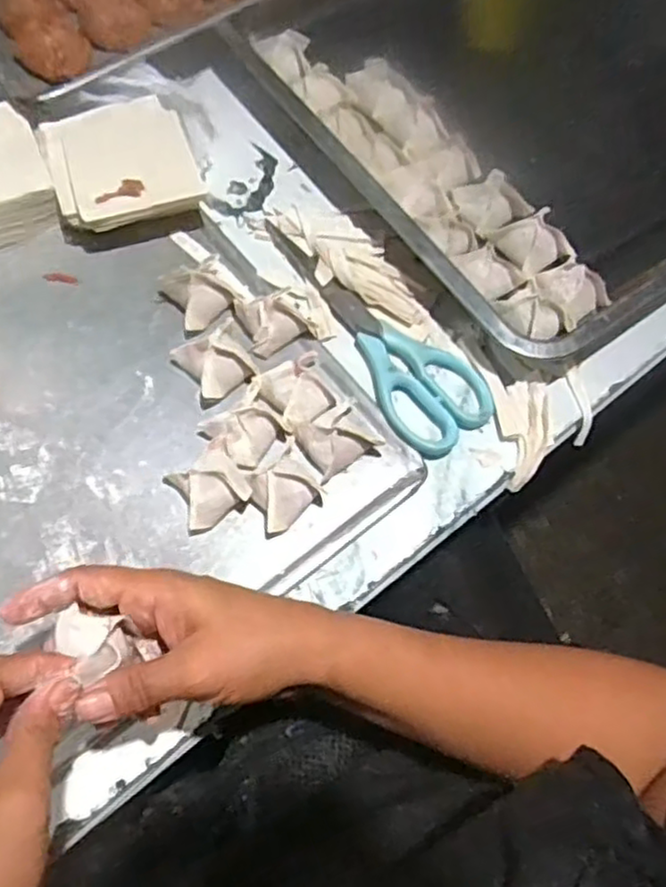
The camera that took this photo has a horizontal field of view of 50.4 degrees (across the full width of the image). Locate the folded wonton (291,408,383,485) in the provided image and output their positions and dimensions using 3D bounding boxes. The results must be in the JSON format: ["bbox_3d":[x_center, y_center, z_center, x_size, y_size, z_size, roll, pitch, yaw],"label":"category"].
[{"bbox_3d":[0.002,-0.004,0.437,0.043,0.030,0.036,-29,74,-13],"label":"folded wonton"}]

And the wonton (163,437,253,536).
[{"bbox_3d":[-0.075,0.024,0.422,0.042,0.032,0.044,-25,73,-12],"label":"wonton"}]

